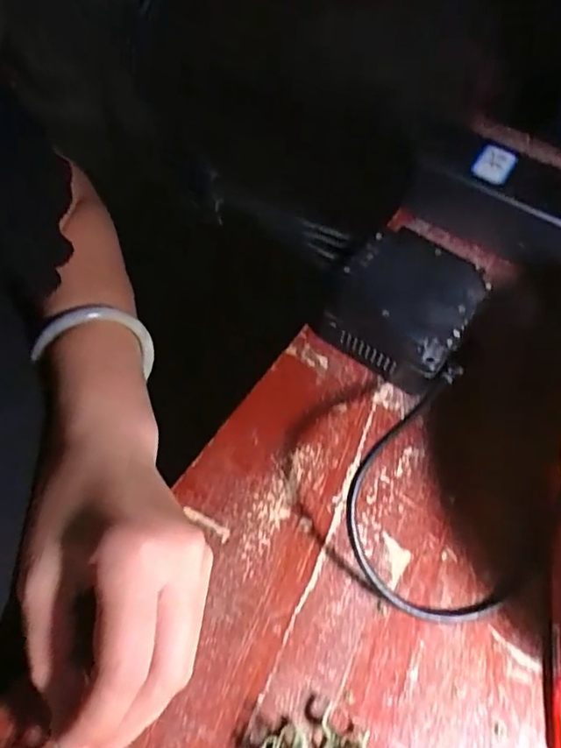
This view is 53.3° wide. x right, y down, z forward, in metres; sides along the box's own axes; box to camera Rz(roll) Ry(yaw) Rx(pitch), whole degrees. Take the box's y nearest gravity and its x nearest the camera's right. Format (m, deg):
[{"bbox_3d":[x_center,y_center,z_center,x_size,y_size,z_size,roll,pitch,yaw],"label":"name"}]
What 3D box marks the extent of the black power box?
[{"bbox_3d":[0.075,-0.038,0.344,0.078,0.053,0.077,36,62,18],"label":"black power box"}]

